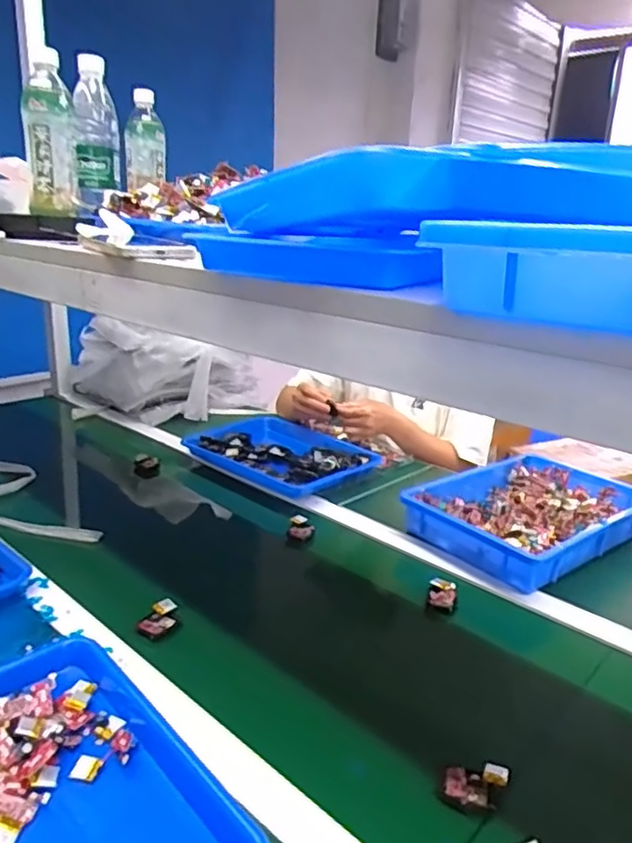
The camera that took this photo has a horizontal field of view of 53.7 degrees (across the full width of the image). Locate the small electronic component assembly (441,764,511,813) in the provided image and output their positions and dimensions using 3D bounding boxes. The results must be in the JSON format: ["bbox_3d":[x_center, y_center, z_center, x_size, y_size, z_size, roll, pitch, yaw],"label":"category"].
[{"bbox_3d":[0.136,0.311,0.536,0.050,0.012,0.048,9,20,22],"label":"small electronic component assembly"}]

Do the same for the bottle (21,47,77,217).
[{"bbox_3d":[-0.344,-0.366,0.806,0.060,0.189,0.067,-5,19,-21],"label":"bottle"}]

